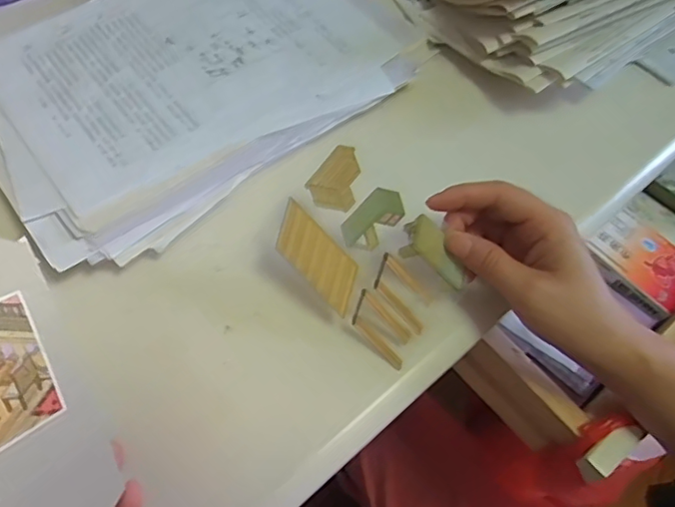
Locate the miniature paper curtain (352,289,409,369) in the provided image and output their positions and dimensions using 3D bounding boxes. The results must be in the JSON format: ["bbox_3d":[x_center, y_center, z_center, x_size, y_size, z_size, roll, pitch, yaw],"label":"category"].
[{"bbox_3d":[0.026,0.044,0.332,0.021,0.006,0.046,-44,95,-4],"label":"miniature paper curtain"}]

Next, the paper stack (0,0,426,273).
[{"bbox_3d":[-0.094,-0.142,0.428,0.338,0.025,0.224,-34,66,-21],"label":"paper stack"}]

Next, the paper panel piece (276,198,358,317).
[{"bbox_3d":[-0.012,0.002,0.331,0.027,0.004,0.066,-44,87,-1],"label":"paper panel piece"}]

